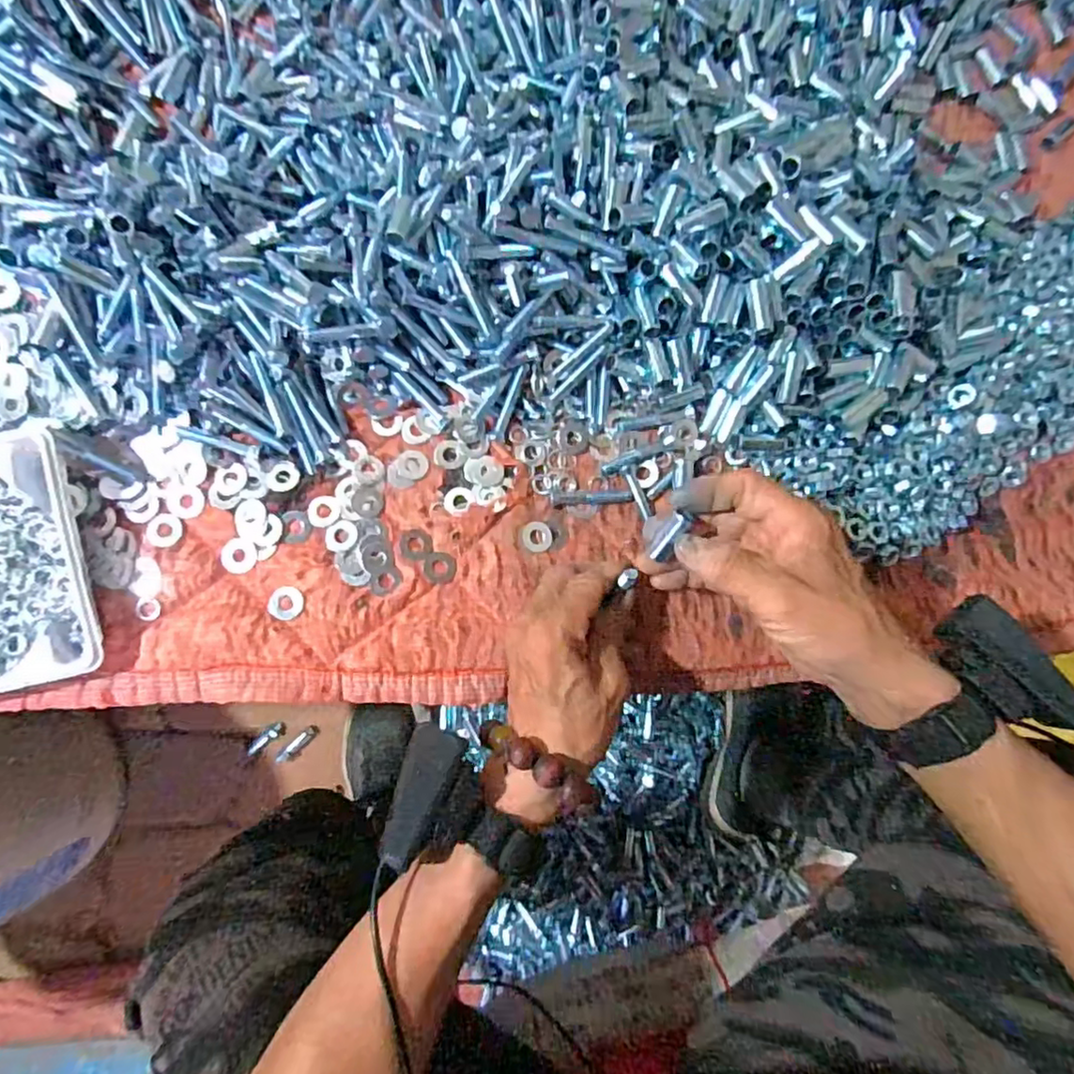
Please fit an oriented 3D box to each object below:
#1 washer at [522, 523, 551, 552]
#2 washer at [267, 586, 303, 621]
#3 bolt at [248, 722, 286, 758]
[{"bbox_3d":[0.001,0.000,0.436,0.021,0.004,0.022,1,82,-4],"label":"washer"},{"bbox_3d":[-0.165,0.043,0.411,0.022,0.004,0.023,2,82,-4],"label":"washer"},{"bbox_3d":[-0.364,0.272,0.843,0.056,0.014,0.019,-42,88,-8],"label":"bolt"}]

